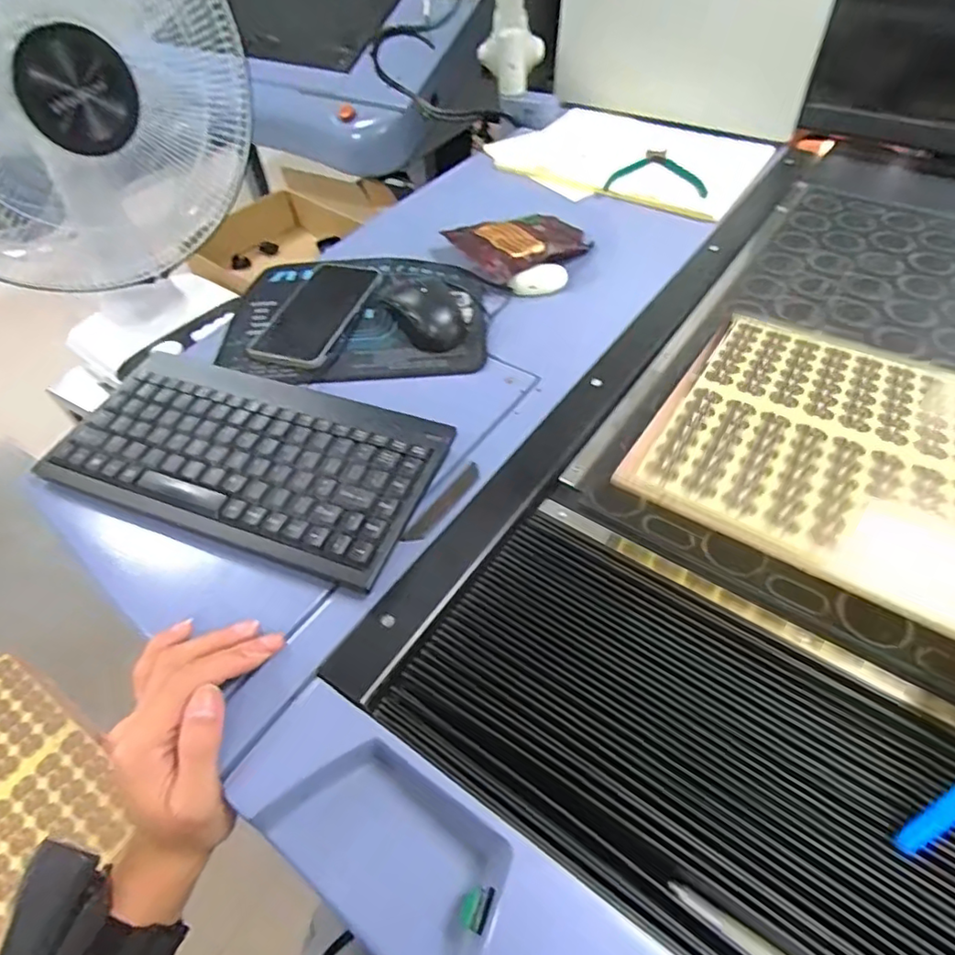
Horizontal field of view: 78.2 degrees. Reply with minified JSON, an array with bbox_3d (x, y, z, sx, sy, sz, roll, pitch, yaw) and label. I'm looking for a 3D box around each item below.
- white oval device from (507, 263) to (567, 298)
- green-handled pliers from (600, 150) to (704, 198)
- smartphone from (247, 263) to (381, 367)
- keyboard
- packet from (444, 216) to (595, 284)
[{"bbox_3d":[0.070,-0.217,0.649,0.066,0.013,0.036,-26,53,-17],"label":"white oval device"},{"bbox_3d":[0.244,-0.408,0.778,0.124,0.007,0.129,14,53,15],"label":"green-handled pliers"},{"bbox_3d":[-0.162,-0.171,0.600,0.084,0.013,0.157,11,52,13],"label":"smartphone"},{"bbox_3d":[-0.179,-0.015,0.458,0.293,0.033,0.148,15,53,16],"label":"keyboard"},{"bbox_3d":[0.053,-0.280,0.685,0.150,0.023,0.109,-28,54,-18],"label":"packet"}]

